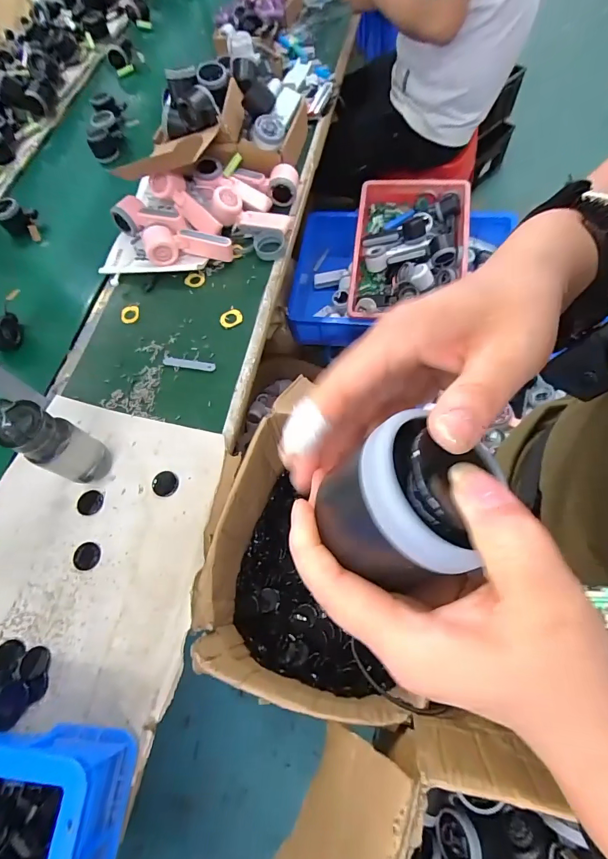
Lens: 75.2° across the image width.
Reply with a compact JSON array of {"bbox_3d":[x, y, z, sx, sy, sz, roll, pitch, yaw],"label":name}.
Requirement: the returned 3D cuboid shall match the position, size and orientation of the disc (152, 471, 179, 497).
[{"bbox_3d":[-0.206,0.079,0.584,0.037,0.011,0.041,-40,67,-11],"label":"disc"}]

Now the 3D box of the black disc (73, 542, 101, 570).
[{"bbox_3d":[-0.307,0.178,0.557,0.038,0.004,0.037,-3,65,6],"label":"black disc"}]

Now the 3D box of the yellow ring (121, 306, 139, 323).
[{"bbox_3d":[-0.327,-0.217,0.741,0.030,0.009,0.036,-1,65,6],"label":"yellow ring"}]

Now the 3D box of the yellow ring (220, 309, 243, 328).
[{"bbox_3d":[-0.131,-0.201,0.712,0.041,0.007,0.031,-32,66,-8],"label":"yellow ring"}]

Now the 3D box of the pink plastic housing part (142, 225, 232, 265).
[{"bbox_3d":[-0.221,-0.352,0.748,0.163,0.059,0.056,-11,65,1],"label":"pink plastic housing part"}]

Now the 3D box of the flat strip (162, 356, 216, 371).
[{"bbox_3d":[-0.197,-0.113,0.679,0.096,0.004,0.016,10,76,12],"label":"flat strip"}]

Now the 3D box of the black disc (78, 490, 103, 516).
[{"bbox_3d":[-0.318,0.109,0.589,0.037,0.006,0.037,-3,65,6],"label":"black disc"}]

